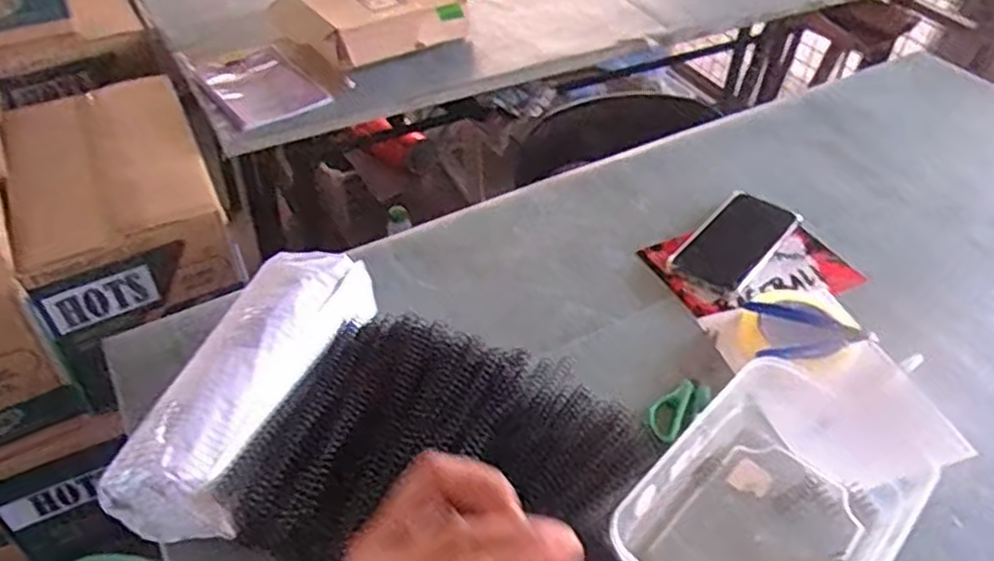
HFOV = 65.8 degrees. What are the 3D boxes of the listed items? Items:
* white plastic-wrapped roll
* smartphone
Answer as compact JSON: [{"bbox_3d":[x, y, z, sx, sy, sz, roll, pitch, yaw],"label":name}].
[{"bbox_3d":[-0.199,0.082,0.638,0.110,0.079,0.266,13,45,12],"label":"white plastic-wrapped roll"},{"bbox_3d":[0.257,-0.043,0.827,0.081,0.007,0.158,29,53,28],"label":"smartphone"}]

